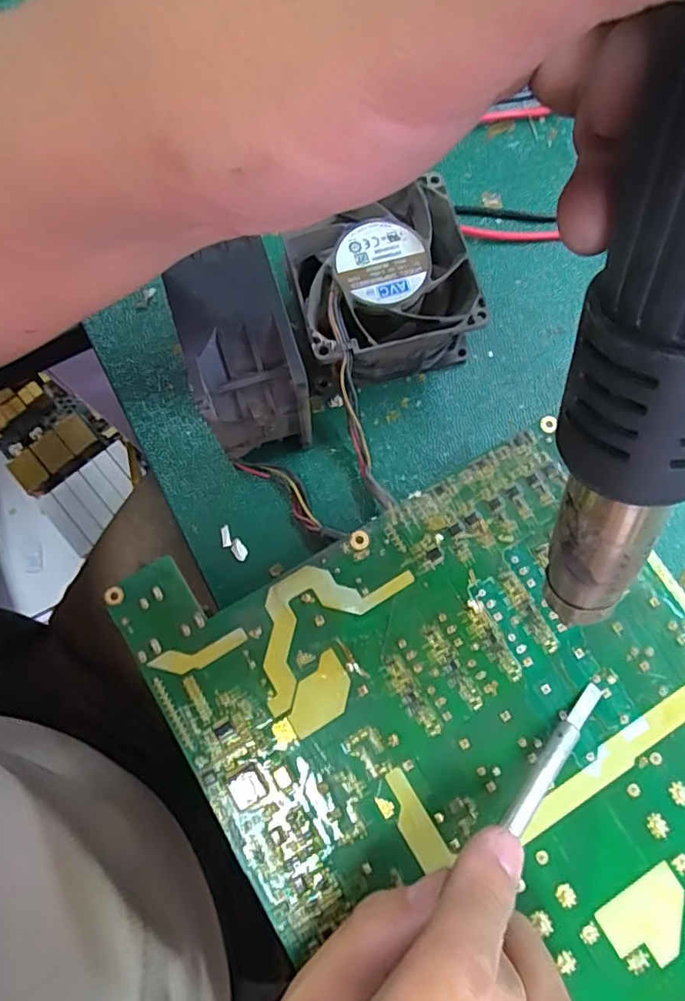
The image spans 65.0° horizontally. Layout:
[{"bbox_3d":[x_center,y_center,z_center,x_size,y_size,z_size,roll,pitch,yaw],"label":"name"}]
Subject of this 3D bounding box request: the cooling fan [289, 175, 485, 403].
[{"bbox_3d":[0.017,-0.101,0.258,0.083,0.041,0.083,-15,78,-4],"label":"cooling fan"}]

